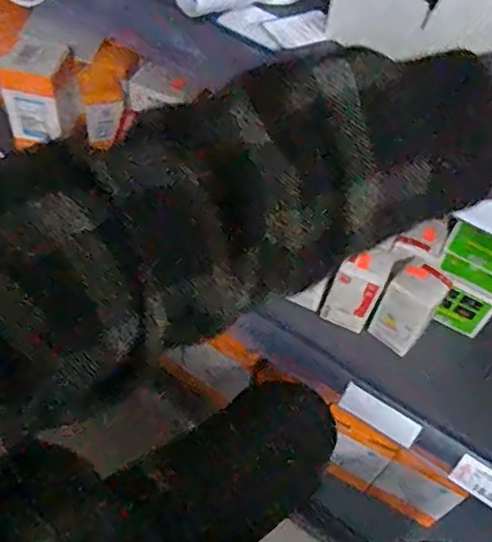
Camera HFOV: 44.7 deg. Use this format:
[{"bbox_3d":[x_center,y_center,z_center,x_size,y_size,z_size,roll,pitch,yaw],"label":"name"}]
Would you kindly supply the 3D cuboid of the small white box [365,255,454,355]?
[{"bbox_3d":[0.182,0.042,0.670,0.056,0.089,0.057,35,59,18],"label":"small white box"}]

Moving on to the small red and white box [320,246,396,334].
[{"bbox_3d":[0.129,0.017,0.685,0.052,0.089,0.064,26,57,13],"label":"small red and white box"}]

